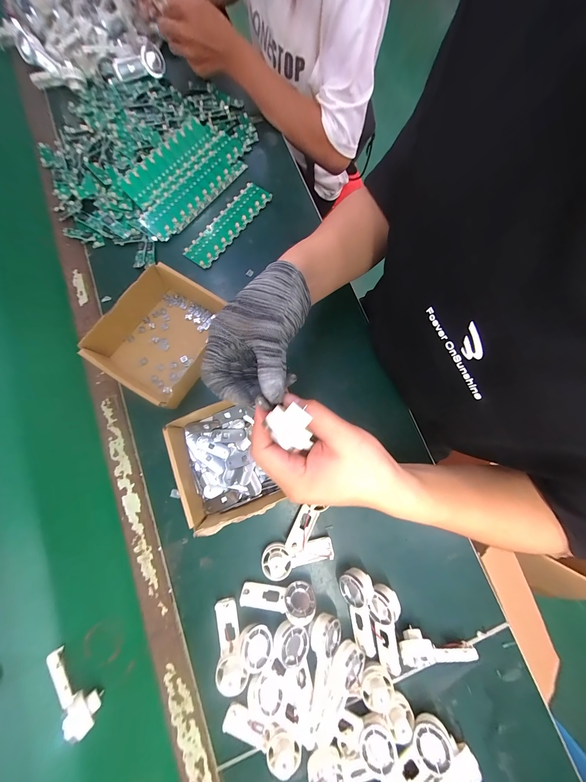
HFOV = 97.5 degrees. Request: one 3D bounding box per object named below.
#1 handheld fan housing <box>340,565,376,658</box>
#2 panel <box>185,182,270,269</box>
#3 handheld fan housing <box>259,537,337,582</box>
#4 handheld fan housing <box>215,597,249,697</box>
[{"bbox_3d":[0.089,0.279,0.328,0.039,0.031,0.093,-16,80,-4],"label":"handheld fan housing"},{"bbox_3d":[-0.112,-0.292,0.446,0.052,0.004,0.184,35,80,5],"label":"panel"},{"bbox_3d":[0.007,0.218,0.335,0.093,0.027,0.040,-7,79,-3],"label":"handheld fan housing"},{"bbox_3d":[-0.080,0.313,0.320,0.033,0.021,0.091,-11,66,-3],"label":"handheld fan housing"}]

